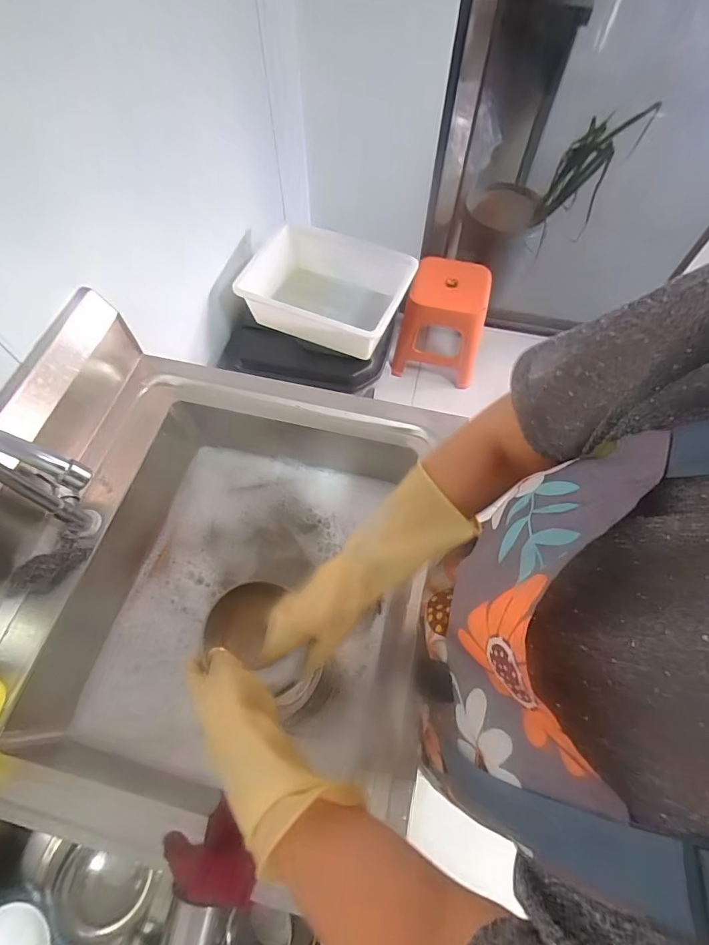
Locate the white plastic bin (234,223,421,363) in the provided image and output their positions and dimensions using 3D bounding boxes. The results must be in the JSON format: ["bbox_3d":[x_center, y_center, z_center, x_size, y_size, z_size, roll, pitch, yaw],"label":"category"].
[{"bbox_3d":[-0.063,-0.435,1.050,0.372,0.151,0.275,25,65,12],"label":"white plastic bin"}]

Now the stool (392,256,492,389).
[{"bbox_3d":[0.340,-0.563,1.573,0.276,0.350,0.284,14,64,7],"label":"stool"}]

